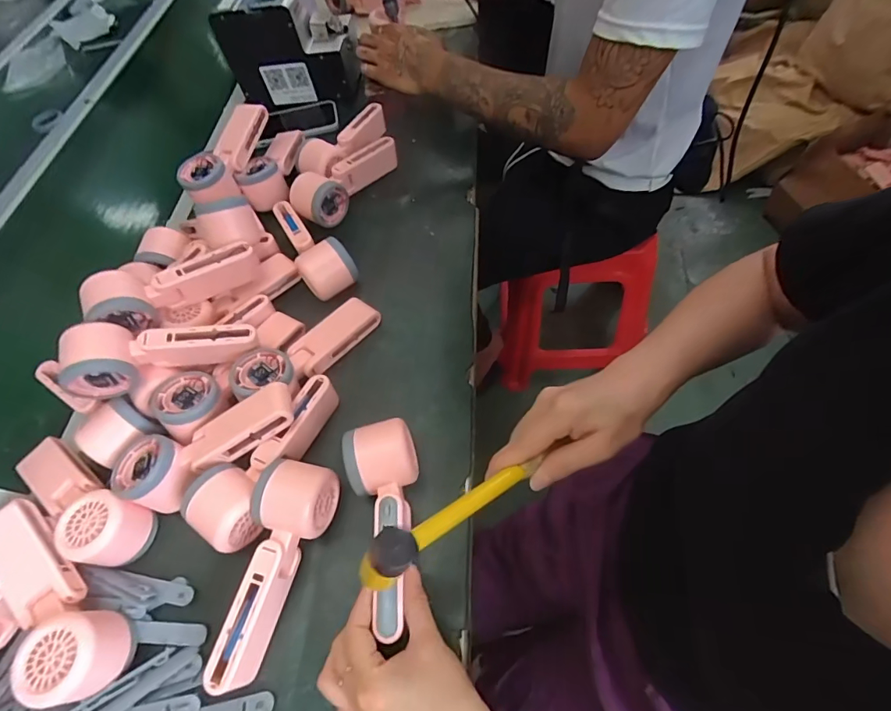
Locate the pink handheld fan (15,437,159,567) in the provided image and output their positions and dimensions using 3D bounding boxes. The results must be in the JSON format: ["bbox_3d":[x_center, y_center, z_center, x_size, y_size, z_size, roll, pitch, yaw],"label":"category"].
[{"bbox_3d":[-0.345,0.136,0.429,0.172,0.050,0.059,23,65,21],"label":"pink handheld fan"}]

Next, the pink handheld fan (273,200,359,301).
[{"bbox_3d":[-0.167,-0.140,0.565,0.059,0.047,0.166,-29,59,-9],"label":"pink handheld fan"}]

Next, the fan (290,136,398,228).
[{"bbox_3d":[-0.133,-0.243,0.627,0.062,0.051,0.168,31,68,24],"label":"fan"}]

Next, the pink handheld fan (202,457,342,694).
[{"bbox_3d":[-0.142,0.173,0.373,0.063,0.046,0.171,7,60,13],"label":"pink handheld fan"}]

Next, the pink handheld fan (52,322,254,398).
[{"bbox_3d":[-0.281,-0.004,0.458,0.168,0.060,0.053,-8,57,-20],"label":"pink handheld fan"}]

